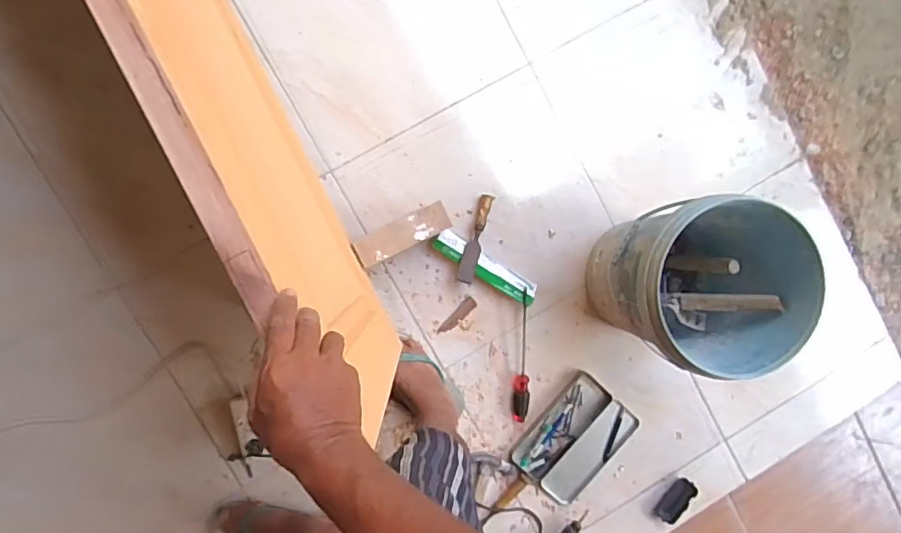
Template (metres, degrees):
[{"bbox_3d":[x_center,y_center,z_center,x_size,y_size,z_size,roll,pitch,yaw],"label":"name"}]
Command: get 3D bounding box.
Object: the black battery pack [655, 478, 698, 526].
[{"bbox_3d":[0.528,0.548,1.314,0.058,0.025,0.108,36,88,-8],"label":"black battery pack"}]

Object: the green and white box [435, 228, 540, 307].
[{"bbox_3d":[0.077,0.002,1.220,0.247,0.023,0.054,32,89,-8],"label":"green and white box"}]

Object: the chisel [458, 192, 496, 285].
[{"bbox_3d":[0.056,-0.063,1.214,0.037,0.037,0.201,16,91,-8],"label":"chisel"}]

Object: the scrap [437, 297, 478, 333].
[{"bbox_3d":[0.017,0.112,1.239,0.031,0.008,0.105,42,87,-9],"label":"scrap"}]

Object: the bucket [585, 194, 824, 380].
[{"bbox_3d":[0.449,0.030,1.099,0.293,0.345,0.296,0,93,-7],"label":"bucket"}]

